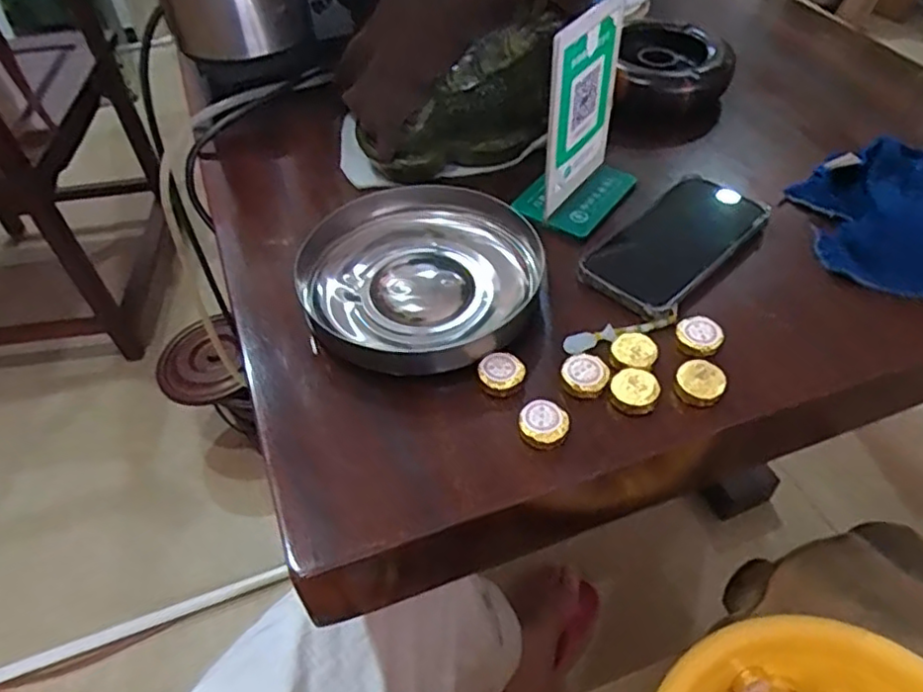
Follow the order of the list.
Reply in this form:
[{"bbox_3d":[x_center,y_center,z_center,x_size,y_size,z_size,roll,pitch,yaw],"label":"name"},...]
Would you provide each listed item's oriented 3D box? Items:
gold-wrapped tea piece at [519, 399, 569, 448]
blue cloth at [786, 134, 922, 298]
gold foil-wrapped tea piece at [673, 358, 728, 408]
[{"bbox_3d":[0.052,0.048,0.416,0.031,0.008,0.031,-1,48,1],"label":"gold-wrapped tea piece"},{"bbox_3d":[0.348,-0.104,0.527,0.143,0.039,0.158,-26,53,-20],"label":"blue cloth"},{"bbox_3d":[0.159,0.025,0.437,0.030,0.015,0.028,-1,48,1],"label":"gold foil-wrapped tea piece"}]

